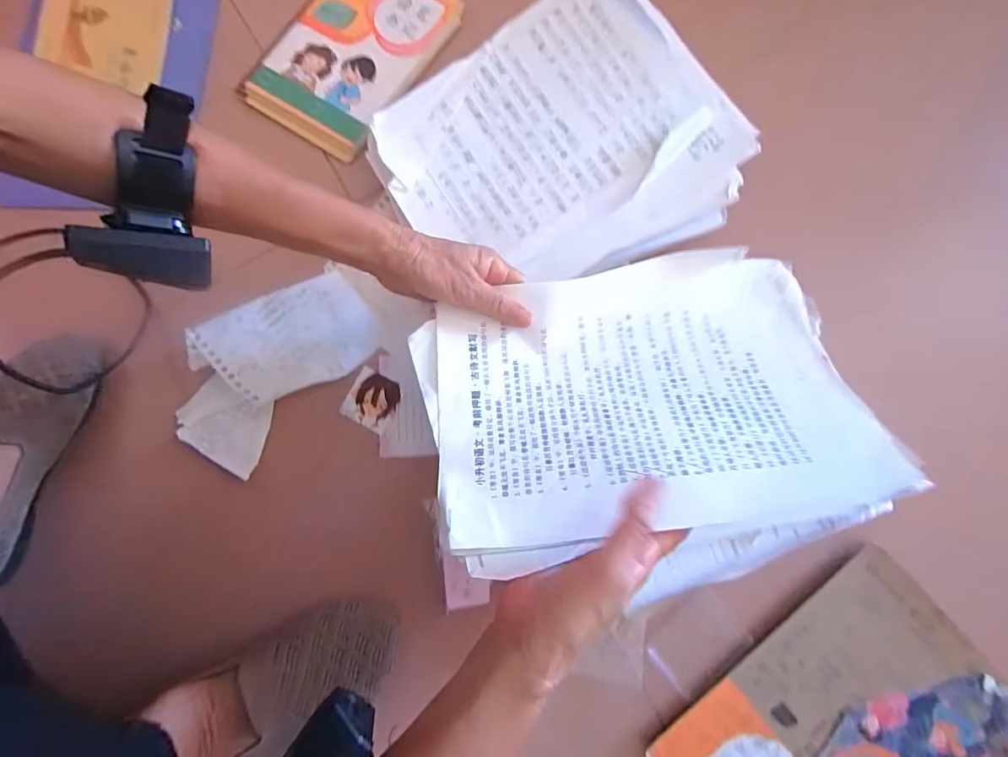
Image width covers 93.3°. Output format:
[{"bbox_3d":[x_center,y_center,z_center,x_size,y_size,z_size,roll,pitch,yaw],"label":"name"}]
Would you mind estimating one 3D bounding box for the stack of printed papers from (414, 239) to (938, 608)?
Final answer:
[{"bbox_3d":[0.102,0.021,0.344,0.307,0.031,0.237,-14,58,-4],"label":"stack of printed papers"}]

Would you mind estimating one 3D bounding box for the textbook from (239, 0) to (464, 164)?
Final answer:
[{"bbox_3d":[-0.158,-0.348,0.508,0.142,0.020,0.215,33,81,8],"label":"textbook"}]

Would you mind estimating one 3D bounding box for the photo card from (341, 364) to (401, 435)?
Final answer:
[{"bbox_3d":[-0.124,0.021,0.450,0.047,0.004,0.050,25,73,6],"label":"photo card"}]

